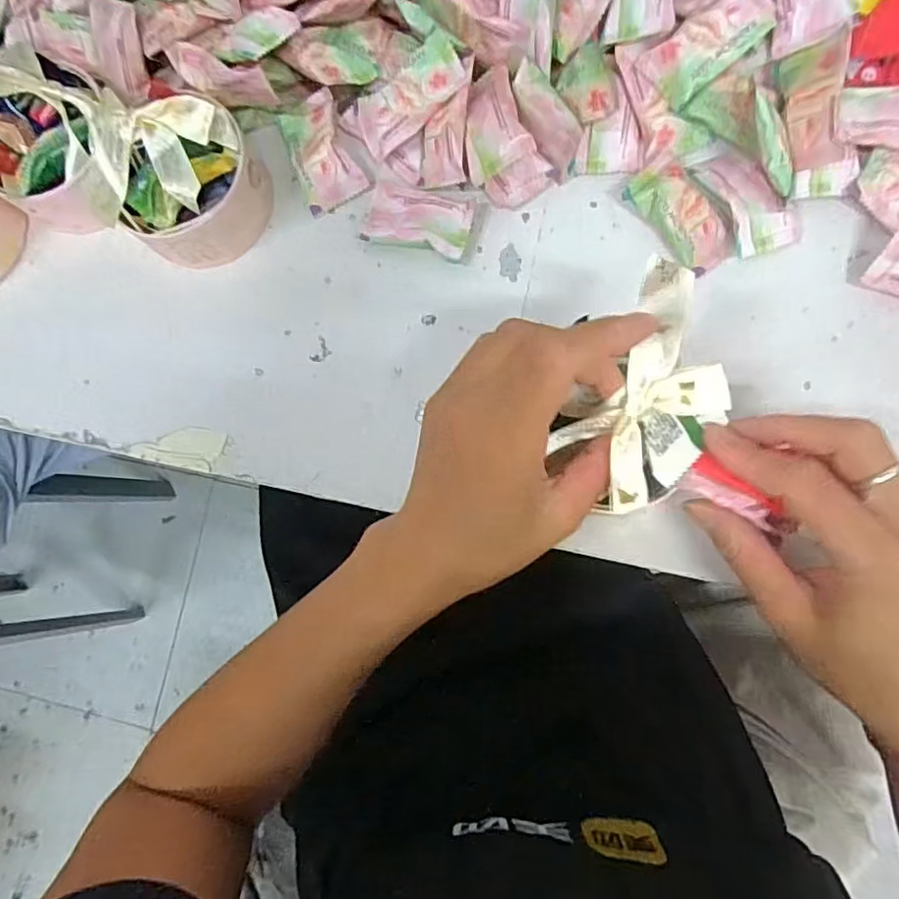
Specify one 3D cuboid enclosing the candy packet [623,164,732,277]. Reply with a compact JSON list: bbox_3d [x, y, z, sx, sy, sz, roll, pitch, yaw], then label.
[{"bbox_3d":[0.125,-0.126,0.318,0.033,0.009,0.063,-38,80,0],"label":"candy packet"}]

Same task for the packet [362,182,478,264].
[{"bbox_3d":[-0.017,-0.131,0.338,0.061,0.008,0.036,17,84,8],"label":"packet"}]

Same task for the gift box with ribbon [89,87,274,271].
[{"bbox_3d":[-0.147,-0.143,0.324,0.083,0.067,0.064,-3,83,6],"label":"gift box with ribbon"}]

